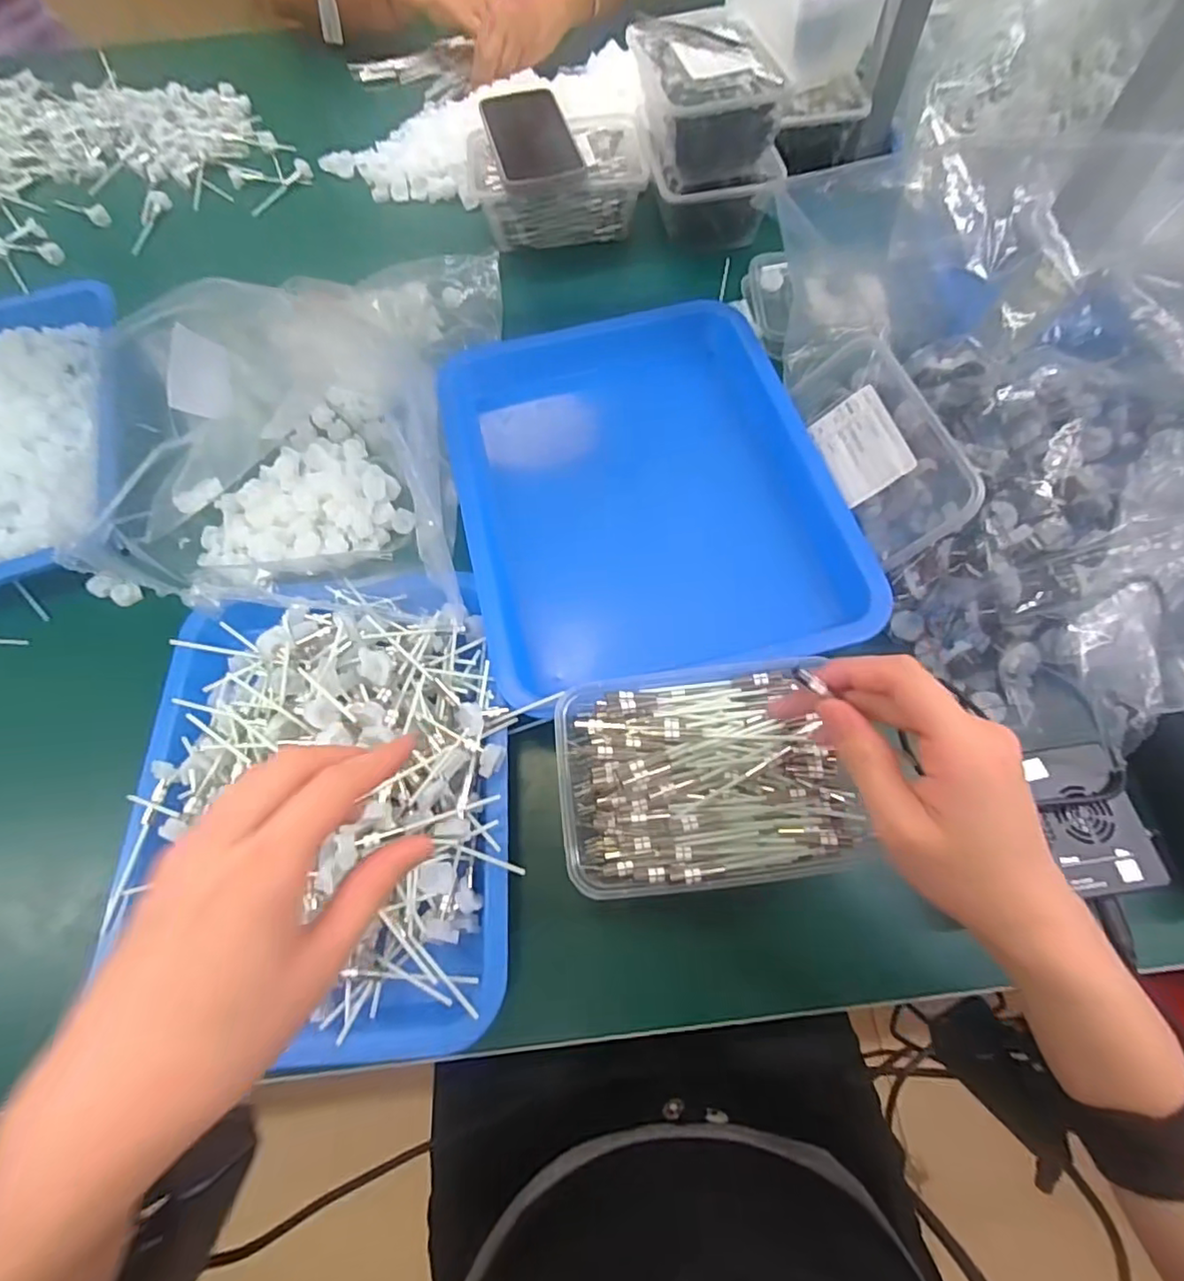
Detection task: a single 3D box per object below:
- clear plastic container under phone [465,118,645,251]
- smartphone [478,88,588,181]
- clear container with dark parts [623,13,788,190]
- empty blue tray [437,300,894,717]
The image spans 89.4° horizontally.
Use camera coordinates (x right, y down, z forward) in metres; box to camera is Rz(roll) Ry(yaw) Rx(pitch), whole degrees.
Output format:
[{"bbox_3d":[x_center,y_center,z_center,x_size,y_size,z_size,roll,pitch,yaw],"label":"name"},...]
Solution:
[{"bbox_3d":[-0.035,-0.463,0.595,0.168,0.052,0.118,-7,66,-1],"label":"clear plastic container under phone"},{"bbox_3d":[-0.060,-0.484,0.571,0.076,0.009,0.131,-13,68,-4],"label":"smartphone"},{"bbox_3d":[0.099,-0.498,0.548,0.107,0.073,0.151,-13,66,-4],"label":"clear container with dark parts"},{"bbox_3d":[0.034,-0.119,0.459,0.258,0.058,0.320,-14,66,-4],"label":"empty blue tray"}]

